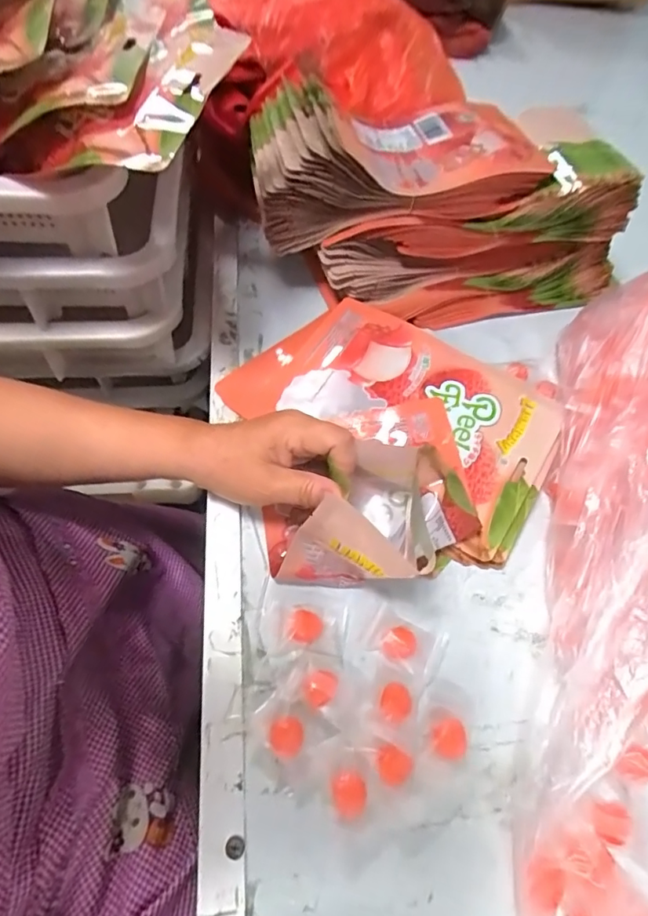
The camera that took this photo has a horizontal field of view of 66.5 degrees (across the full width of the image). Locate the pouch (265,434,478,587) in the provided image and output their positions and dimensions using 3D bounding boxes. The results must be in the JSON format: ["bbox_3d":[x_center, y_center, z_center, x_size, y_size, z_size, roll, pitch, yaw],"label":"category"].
[{"bbox_3d":[0.030,0.042,0.323,0.140,0.094,0.072,10,59,3],"label":"pouch"}]

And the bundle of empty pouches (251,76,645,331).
[{"bbox_3d":[0.114,-0.252,0.490,0.363,0.140,0.202,3,59,-1],"label":"bundle of empty pouches"}]

